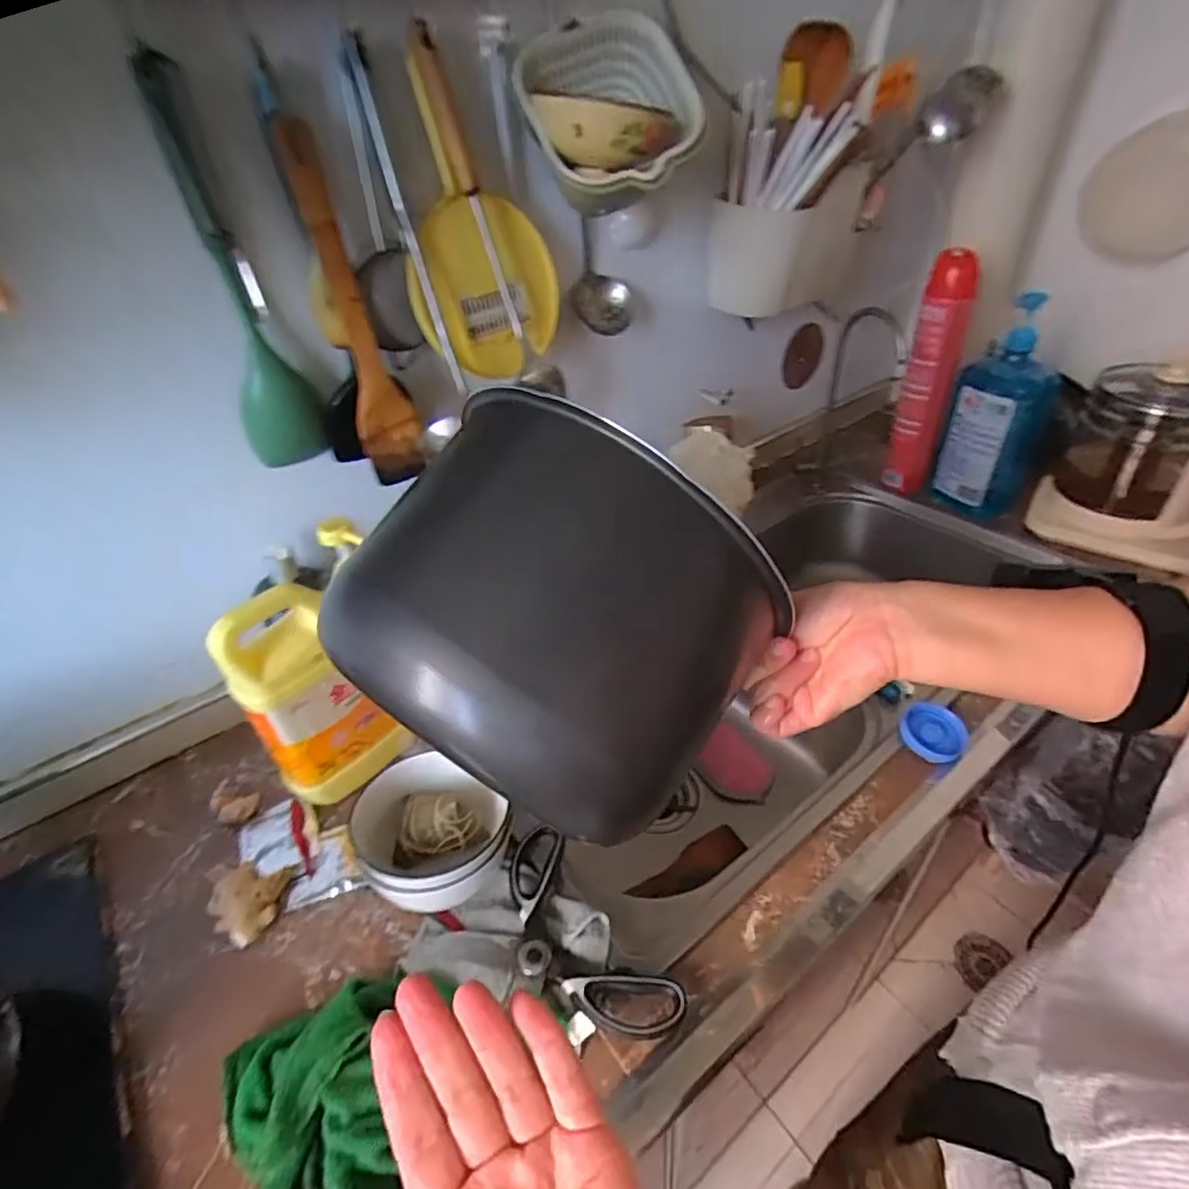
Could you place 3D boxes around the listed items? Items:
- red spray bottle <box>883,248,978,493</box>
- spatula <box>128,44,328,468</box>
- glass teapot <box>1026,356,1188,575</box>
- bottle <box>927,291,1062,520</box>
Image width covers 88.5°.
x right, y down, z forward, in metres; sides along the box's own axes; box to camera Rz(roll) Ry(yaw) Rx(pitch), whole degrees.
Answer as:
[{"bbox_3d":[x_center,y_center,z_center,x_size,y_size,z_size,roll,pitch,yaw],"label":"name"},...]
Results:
[{"bbox_3d":[0.476,-0.302,0.870,0.059,0.319,0.056,23,46,31],"label":"red spray bottle"},{"bbox_3d":[-0.299,-0.249,0.505,0.030,0.294,0.064,29,50,36],"label":"spatula"},{"bbox_3d":[0.718,-0.169,0.780,0.203,0.215,0.152,18,44,27],"label":"glass teapot"},{"bbox_3d":[0.558,-0.243,0.848,0.117,0.298,0.090,19,44,28],"label":"bottle"}]

